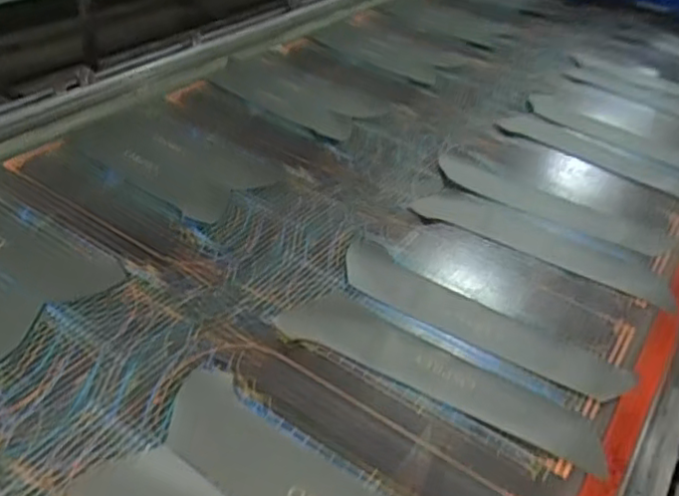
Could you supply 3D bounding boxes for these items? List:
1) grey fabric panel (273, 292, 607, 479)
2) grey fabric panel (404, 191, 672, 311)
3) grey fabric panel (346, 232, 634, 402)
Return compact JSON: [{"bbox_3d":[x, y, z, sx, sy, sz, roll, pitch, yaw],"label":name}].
[{"bbox_3d":[0.137,0.169,0.909,0.446,0.042,0.106,19,39,15],"label":"grey fabric panel"},{"bbox_3d":[0.368,-0.009,1.213,0.470,0.015,0.134,24,34,9],"label":"grey fabric panel"},{"bbox_3d":[0.210,0.110,1.007,0.455,0.013,0.123,26,35,15],"label":"grey fabric panel"}]

